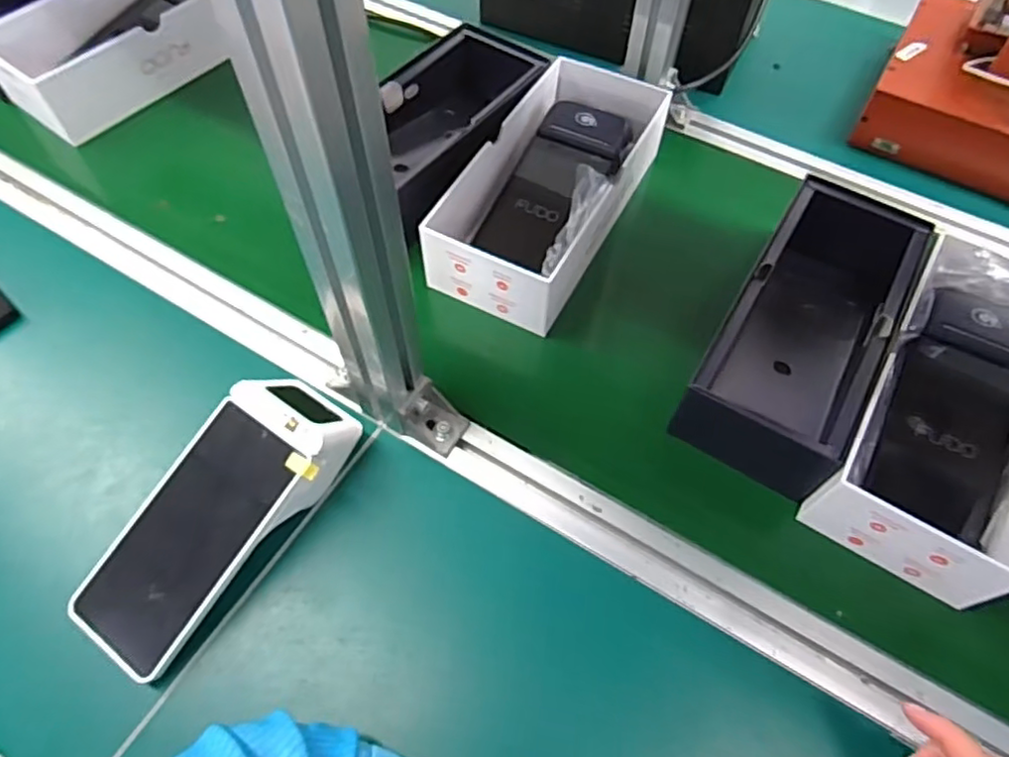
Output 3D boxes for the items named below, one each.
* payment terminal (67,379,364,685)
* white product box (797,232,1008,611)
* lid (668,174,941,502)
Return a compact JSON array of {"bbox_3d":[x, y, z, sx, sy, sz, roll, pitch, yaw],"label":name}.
[{"bbox_3d":[-0.190,0.085,0.431,0.087,0.060,0.205,33,61,18],"label":"payment terminal"},{"bbox_3d":[0.333,0.019,0.478,0.123,0.064,0.262,31,66,13],"label":"white product box"},{"bbox_3d":[0.240,-0.043,0.516,0.113,0.072,0.253,31,66,13],"label":"lid"}]

